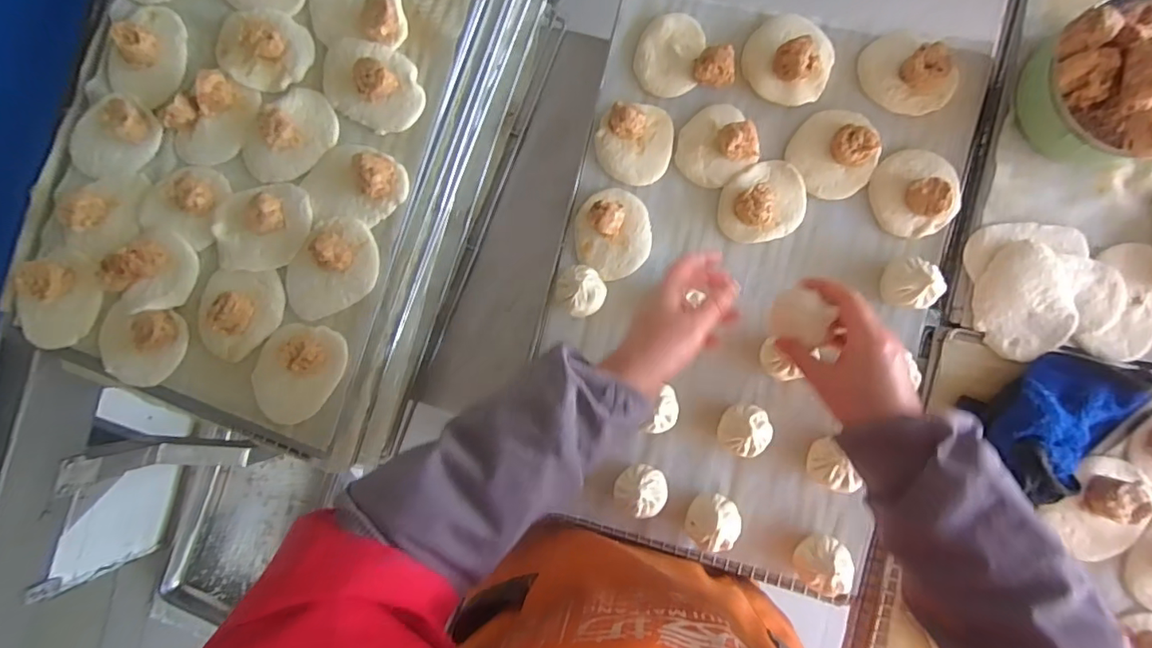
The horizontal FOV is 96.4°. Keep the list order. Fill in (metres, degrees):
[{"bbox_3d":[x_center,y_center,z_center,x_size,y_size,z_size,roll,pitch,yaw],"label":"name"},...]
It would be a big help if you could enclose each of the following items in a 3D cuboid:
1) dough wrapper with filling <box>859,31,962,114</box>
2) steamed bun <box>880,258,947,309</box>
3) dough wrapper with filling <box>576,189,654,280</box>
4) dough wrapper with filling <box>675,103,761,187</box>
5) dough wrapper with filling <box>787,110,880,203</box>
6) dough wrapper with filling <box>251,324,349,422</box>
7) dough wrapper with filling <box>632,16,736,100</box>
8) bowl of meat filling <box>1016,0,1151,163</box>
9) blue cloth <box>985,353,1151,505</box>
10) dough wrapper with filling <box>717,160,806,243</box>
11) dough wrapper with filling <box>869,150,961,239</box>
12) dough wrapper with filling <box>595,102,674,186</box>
[{"bbox_3d":[0.345,-0.260,0.531,0.096,0.034,0.063,36,93,5],"label":"dough wrapper with filling"},{"bbox_3d":[0.338,-0.041,0.521,0.045,0.050,0.048,5,90,5],"label":"steamed bun"},{"bbox_3d":[0.040,-0.100,0.556,0.081,0.039,0.097,-2,89,5],"label":"dough wrapper with filling"},{"bbox_3d":[0.149,-0.194,0.546,0.081,0.038,0.076,0,89,5],"label":"dough wrapper with filling"},{"bbox_3d":[0.274,-0.181,0.538,0.082,0.034,0.089,0,89,5],"label":"dough wrapper with filling"},{"bbox_3d":[-0.280,0.049,0.517,0.093,0.027,0.096,-7,89,5],"label":"dough wrapper with filling"},{"bbox_3d":[0.116,-0.297,0.556,0.102,0.031,0.086,-1,89,5],"label":"dough wrapper with filling"},{"bbox_3d":[0.507,-0.220,0.459,0.146,0.119,0.133,0,89,5],"label":"bowl of meat filling"},{"bbox_3d":[0.455,0.087,0.483,0.106,0.064,0.153,37,93,5],"label":"blue cloth"},{"bbox_3d":[0.200,-0.130,0.549,0.091,0.030,0.079,-23,87,5],"label":"dough wrapper with filling"},{"bbox_3d":[0.353,-0.138,0.528,0.085,0.035,0.091,0,89,5],"label":"dough wrapper with filling"},{"bbox_3d":[0.064,-0.196,0.557,0.082,0.039,0.080,0,89,5],"label":"dough wrapper with filling"}]

